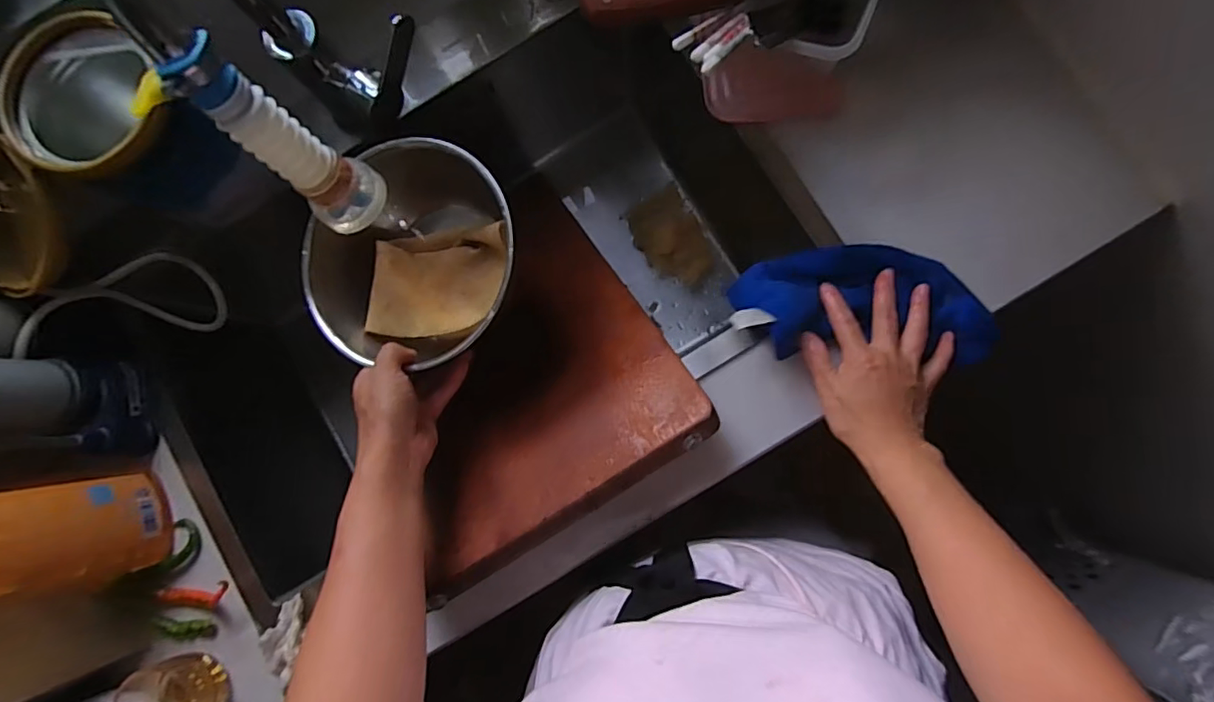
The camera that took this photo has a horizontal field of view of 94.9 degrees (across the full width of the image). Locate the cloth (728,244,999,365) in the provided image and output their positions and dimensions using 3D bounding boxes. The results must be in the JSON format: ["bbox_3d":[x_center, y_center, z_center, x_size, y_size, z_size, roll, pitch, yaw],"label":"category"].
[{"bbox_3d":[0.228,-0.045,0.491,0.229,0.037,0.101,3,85,0],"label":"cloth"}]

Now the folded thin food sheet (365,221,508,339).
[{"bbox_3d":[-0.155,-0.063,0.505,0.118,0.034,0.098,-1,84,4],"label":"folded thin food sheet"}]

